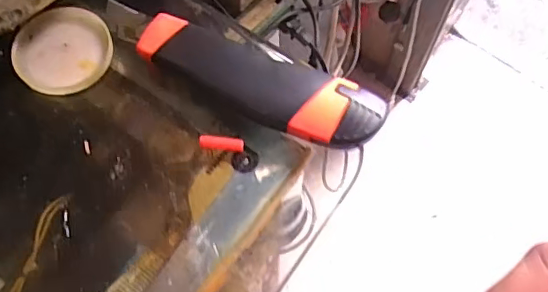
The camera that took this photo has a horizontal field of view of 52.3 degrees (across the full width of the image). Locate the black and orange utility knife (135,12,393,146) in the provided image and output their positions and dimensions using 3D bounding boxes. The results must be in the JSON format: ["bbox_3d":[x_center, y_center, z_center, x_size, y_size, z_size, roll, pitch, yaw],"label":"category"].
[{"bbox_3d":[-0.009,-0.034,0.313,0.140,0.023,0.038,25,69,10],"label":"black and orange utility knife"}]

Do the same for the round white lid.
[{"bbox_3d":[-0.125,-0.058,0.327,0.054,0.006,0.059,0,67,0],"label":"round white lid"}]

